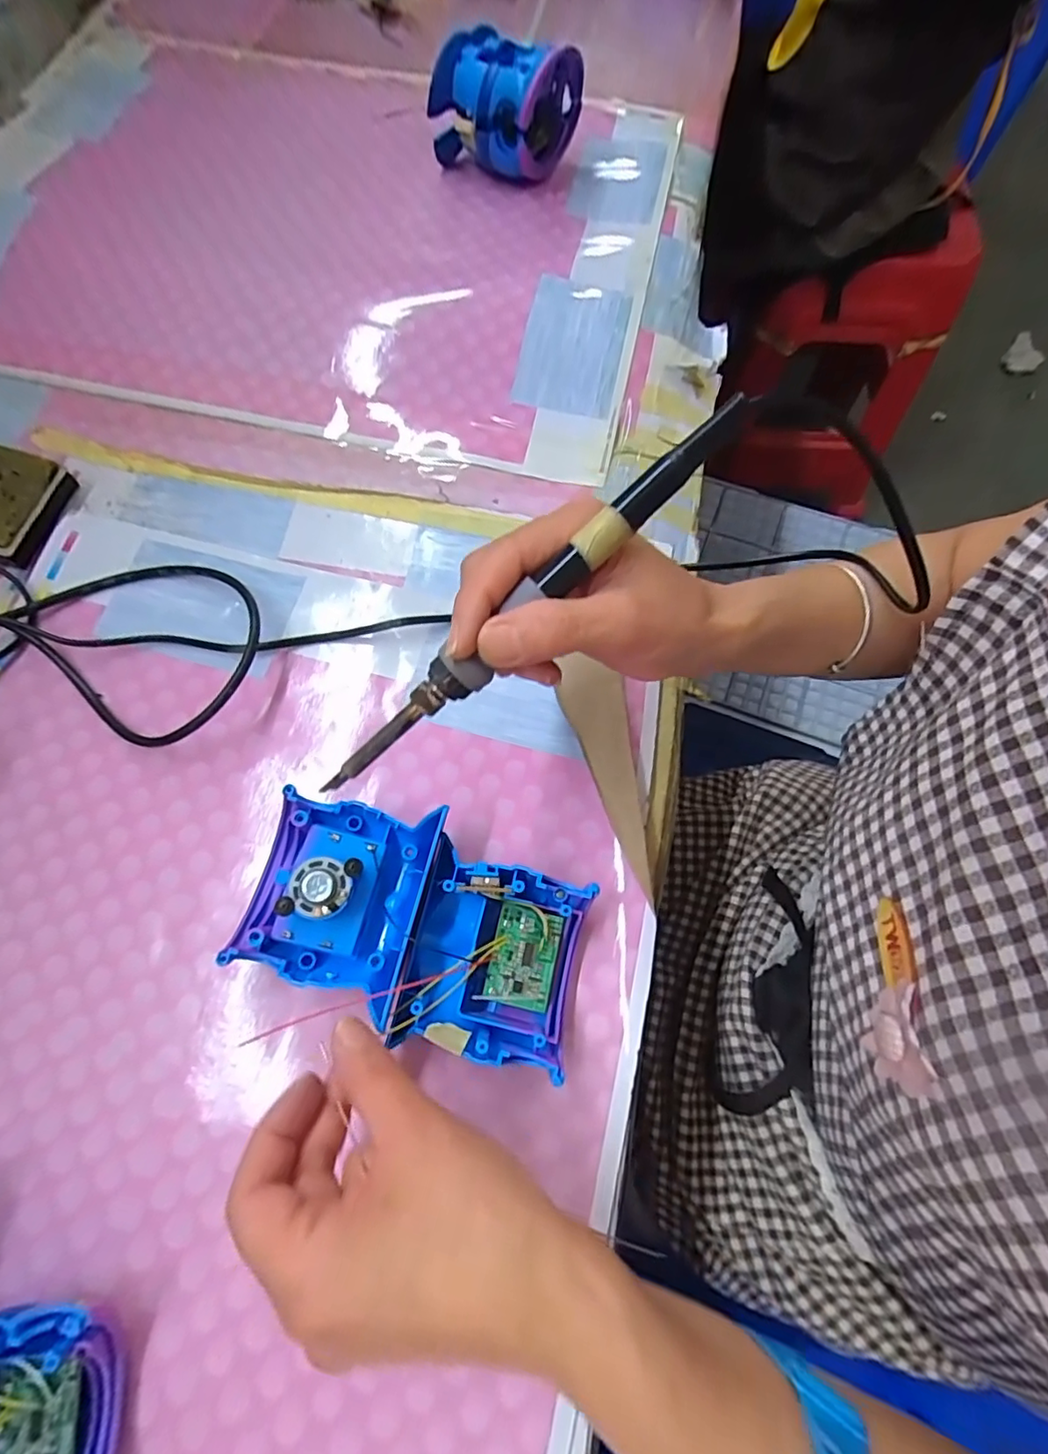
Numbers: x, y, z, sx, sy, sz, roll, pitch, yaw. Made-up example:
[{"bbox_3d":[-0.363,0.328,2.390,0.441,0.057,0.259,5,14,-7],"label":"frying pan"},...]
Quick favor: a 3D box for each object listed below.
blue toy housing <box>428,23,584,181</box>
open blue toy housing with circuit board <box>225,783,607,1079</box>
[{"bbox_3d":[-0.014,-0.467,0.438,0.098,0.075,0.073,21,72,6],"label":"blue toy housing"},{"bbox_3d":[-0.050,0.092,0.273,0.151,0.043,0.086,16,71,5],"label":"open blue toy housing with circuit board"}]

